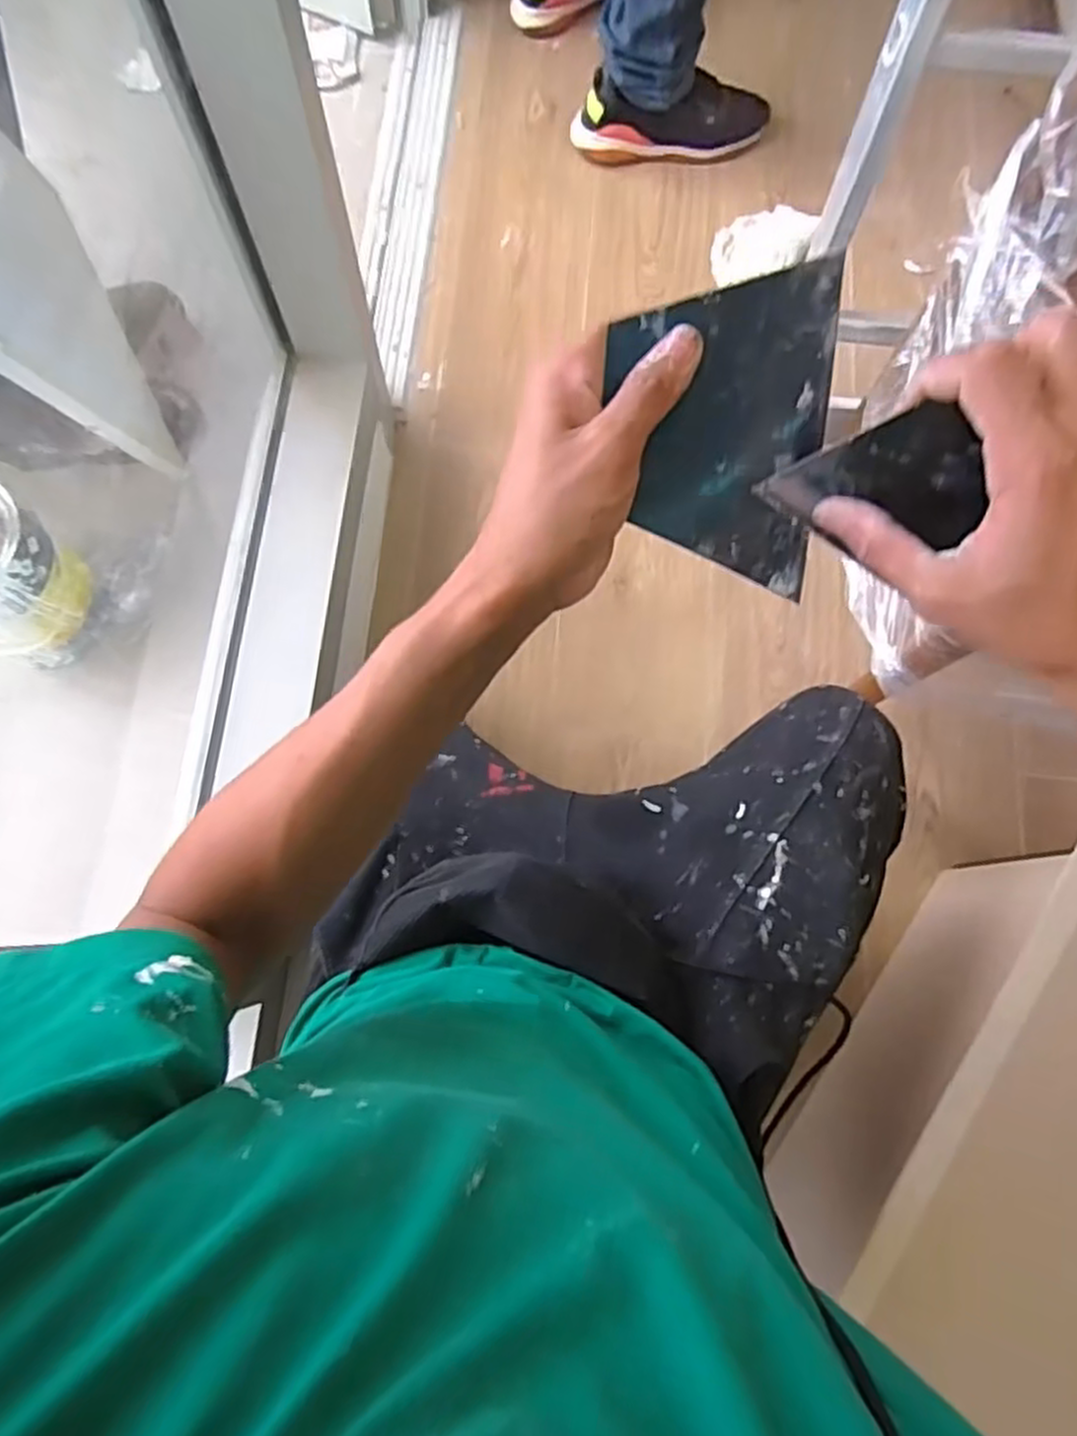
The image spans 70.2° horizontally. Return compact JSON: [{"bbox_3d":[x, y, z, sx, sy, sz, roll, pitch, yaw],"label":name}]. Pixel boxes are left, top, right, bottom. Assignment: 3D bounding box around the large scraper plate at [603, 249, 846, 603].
[{"bbox_3d":[0.079,-0.129,0.339,0.095,0.008,0.134,3,98,-3],"label":"large scraper plate"}]

